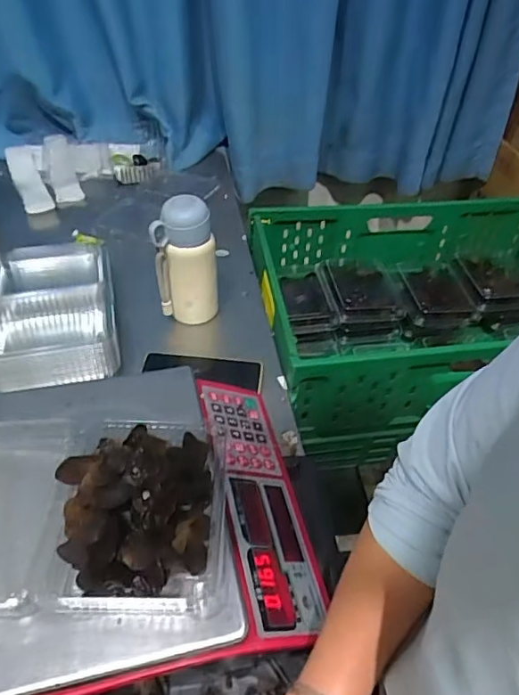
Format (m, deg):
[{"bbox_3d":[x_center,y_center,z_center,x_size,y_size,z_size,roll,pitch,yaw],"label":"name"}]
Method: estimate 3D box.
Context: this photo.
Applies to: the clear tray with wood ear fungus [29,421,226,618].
[{"bbox_3d":[-0.109,0.124,0.435,0.155,0.067,0.163,0,44,-3],"label":"clear tray with wood ear fungus"}]

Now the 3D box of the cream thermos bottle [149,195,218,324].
[{"bbox_3d":[-0.105,-0.111,0.758,0.060,0.195,0.076,31,50,27],"label":"cream thermos bottle"}]

